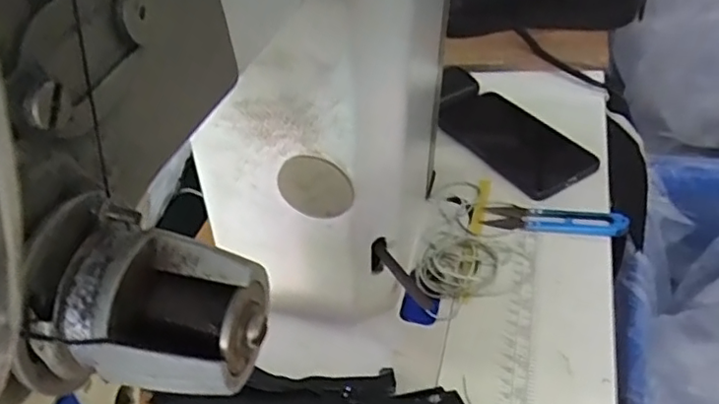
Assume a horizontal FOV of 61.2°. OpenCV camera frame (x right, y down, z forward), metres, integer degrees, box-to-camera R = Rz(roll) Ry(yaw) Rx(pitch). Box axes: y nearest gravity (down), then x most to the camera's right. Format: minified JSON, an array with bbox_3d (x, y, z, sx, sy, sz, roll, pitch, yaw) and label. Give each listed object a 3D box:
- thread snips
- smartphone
[{"bbox_3d":[0.166,0.013,0.518,0.113,0.014,0.027,10,44,17],"label":"thread snips"},{"bbox_3d":[0.146,-0.066,0.604,0.083,0.009,0.174,-23,44,-18],"label":"smartphone"}]

